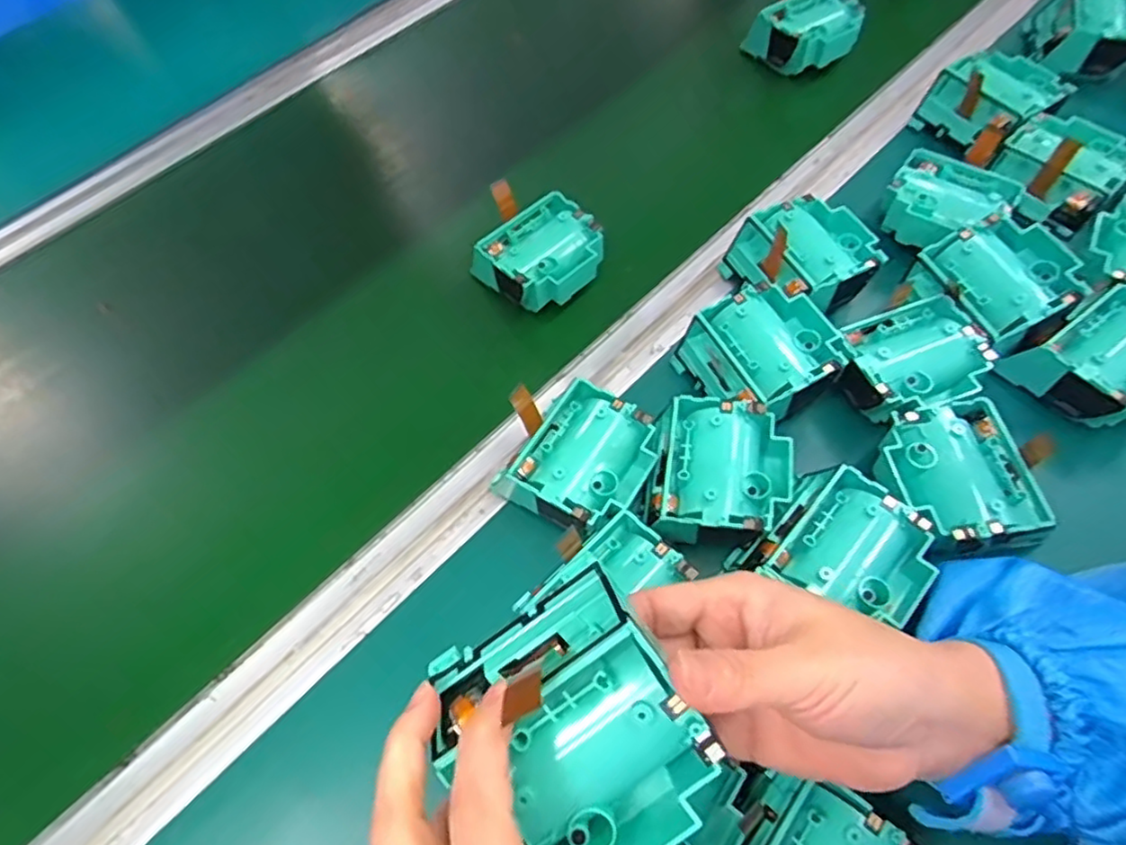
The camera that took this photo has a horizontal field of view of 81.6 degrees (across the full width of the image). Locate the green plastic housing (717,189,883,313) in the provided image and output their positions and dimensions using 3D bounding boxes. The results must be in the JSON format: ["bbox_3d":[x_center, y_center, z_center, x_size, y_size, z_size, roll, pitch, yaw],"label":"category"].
[{"bbox_3d":[0.160,-0.108,0.432,0.074,0.042,0.079,-30,62,-13],"label":"green plastic housing"}]

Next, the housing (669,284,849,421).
[{"bbox_3d":[0.121,-0.038,0.394,0.071,0.044,0.080,-32,63,-14],"label":"housing"}]

